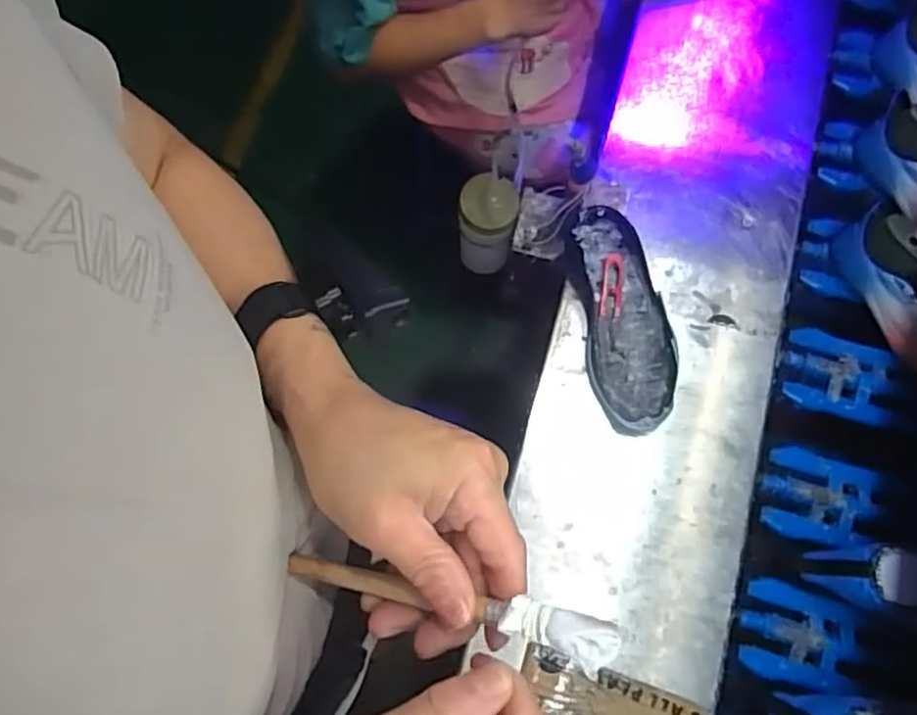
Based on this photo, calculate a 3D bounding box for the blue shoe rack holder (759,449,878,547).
[{"bbox_3d":[0.386,0.151,0.723,0.117,0.021,0.094,16,73,7],"label":"blue shoe rack holder"}]

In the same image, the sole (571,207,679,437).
[{"bbox_3d":[0.178,-0.040,0.712,0.091,0.057,0.231,-5,72,0],"label":"sole"}]

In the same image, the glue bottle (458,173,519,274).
[{"bbox_3d":[0.038,-0.170,0.866,0.069,0.124,0.072,7,72,3],"label":"glue bottle"}]

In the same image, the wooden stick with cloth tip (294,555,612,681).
[{"bbox_3d":[-0.013,0.114,0.312,0.174,0.011,0.020,2,69,31],"label":"wooden stick with cloth tip"}]

